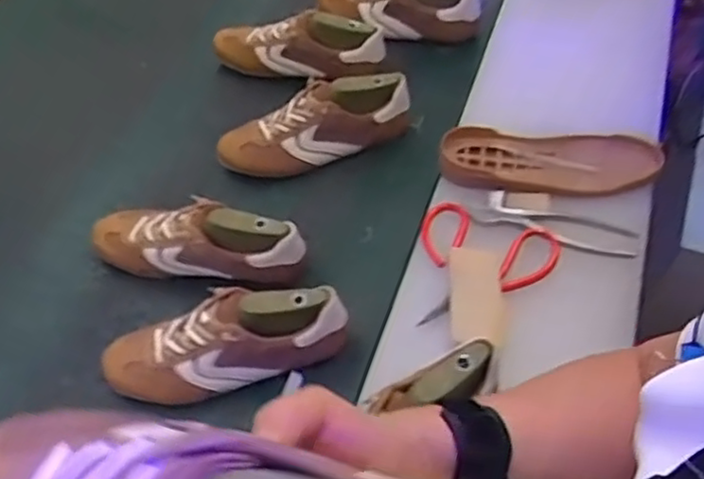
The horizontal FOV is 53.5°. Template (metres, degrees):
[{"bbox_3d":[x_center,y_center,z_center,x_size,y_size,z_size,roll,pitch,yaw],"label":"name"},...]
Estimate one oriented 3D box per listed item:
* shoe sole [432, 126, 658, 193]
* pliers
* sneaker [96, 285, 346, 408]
[{"bbox_3d":[0.231,-0.093,0.825,0.247,0.030,0.084,4,51,6],"label":"shoe sole"},{"bbox_3d":[0.221,-0.021,0.780,0.186,0.018,0.047,15,53,15],"label":"pliers"},{"bbox_3d":[-0.136,0.116,0.753,0.264,0.100,0.077,-16,51,6],"label":"sneaker"}]

